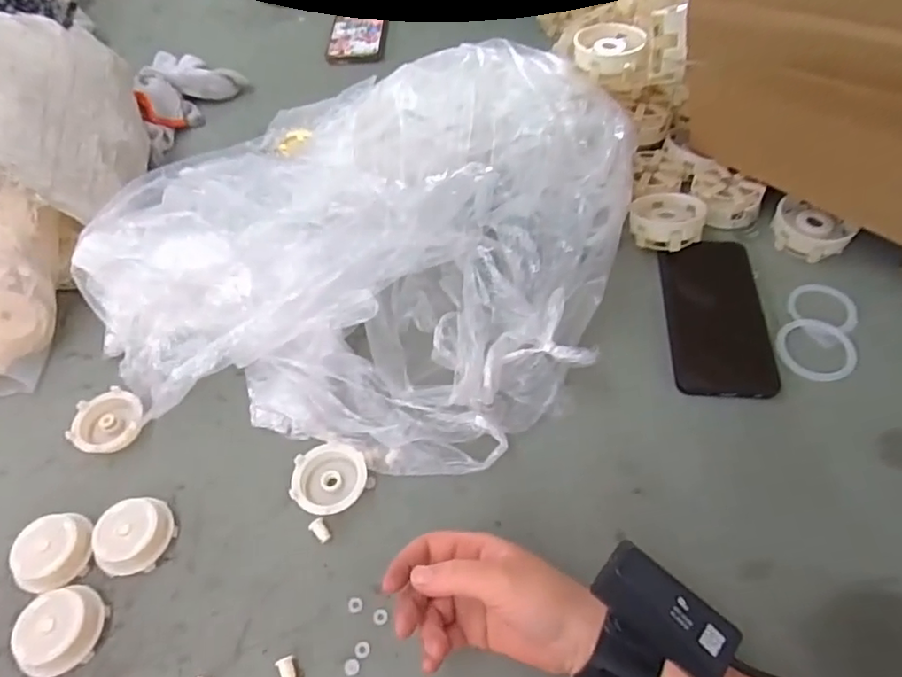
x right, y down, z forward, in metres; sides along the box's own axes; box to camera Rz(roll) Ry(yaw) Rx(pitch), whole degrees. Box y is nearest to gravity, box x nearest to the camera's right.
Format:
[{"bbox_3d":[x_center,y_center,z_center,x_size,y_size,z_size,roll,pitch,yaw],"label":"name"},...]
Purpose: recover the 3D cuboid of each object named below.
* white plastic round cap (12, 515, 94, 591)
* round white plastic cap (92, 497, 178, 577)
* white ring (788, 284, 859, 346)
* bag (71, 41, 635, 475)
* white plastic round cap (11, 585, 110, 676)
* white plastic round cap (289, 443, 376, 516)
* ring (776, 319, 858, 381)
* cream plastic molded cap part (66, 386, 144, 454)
[{"bbox_3d":[-0.280,0.151,0.410,0.047,0.028,0.049,-3,55,4],"label":"white plastic round cap"},{"bbox_3d":[-0.226,0.141,0.412,0.051,0.029,0.043,-14,55,-5],"label":"round white plastic cap"},{"bbox_3d":[0.317,-0.024,0.499,0.060,0.010,0.056,-6,52,8],"label":"white ring"},{"bbox_3d":[-0.063,-0.115,0.515,0.404,0.134,0.420,14,57,15],"label":"bag"},{"bbox_3d":[-0.253,0.189,0.377,0.049,0.025,0.045,-3,55,4],"label":"white plastic round cap"},{"bbox_3d":[-0.089,0.103,0.431,0.055,0.014,0.054,-3,55,4],"label":"white plastic round cap"},{"bbox_3d":[0.297,0.008,0.476,0.059,0.009,0.056,0,58,0],"label":"ring"},{"bbox_3d":[-0.279,0.069,0.475,0.054,0.018,0.056,-3,55,4],"label":"cream plastic molded cap part"}]

